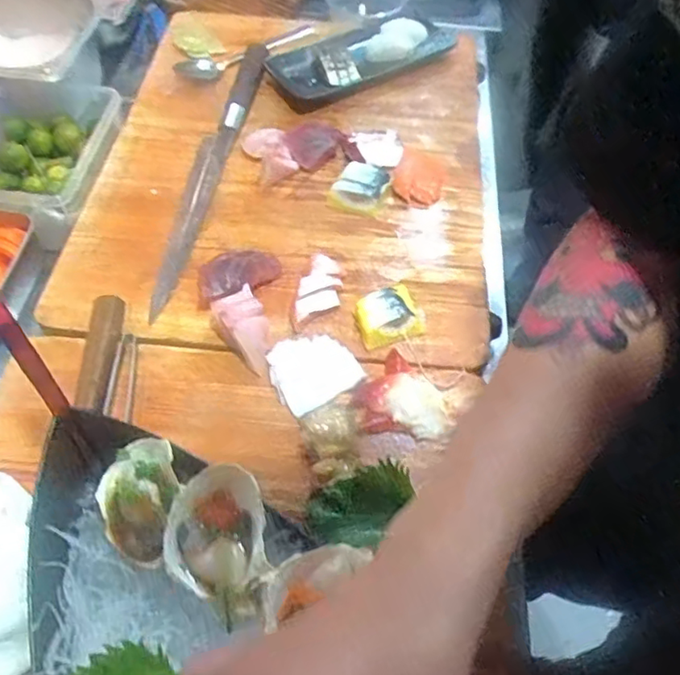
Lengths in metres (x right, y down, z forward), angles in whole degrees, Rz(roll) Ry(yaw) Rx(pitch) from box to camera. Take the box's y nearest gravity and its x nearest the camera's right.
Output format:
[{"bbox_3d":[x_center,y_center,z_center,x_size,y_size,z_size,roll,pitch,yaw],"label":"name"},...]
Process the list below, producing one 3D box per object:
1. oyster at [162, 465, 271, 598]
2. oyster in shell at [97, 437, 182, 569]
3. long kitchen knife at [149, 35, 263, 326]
[{"bbox_3d":[-0.068,0.103,0.337,0.052,0.017,0.063,-8,57,-6],"label":"oyster"},{"bbox_3d":[-0.116,0.092,0.352,0.043,0.016,0.067,2,56,1],"label":"oyster in shell"},{"bbox_3d":[-0.129,-0.176,0.617,0.032,0.015,0.371,10,57,4],"label":"long kitchen knife"}]

